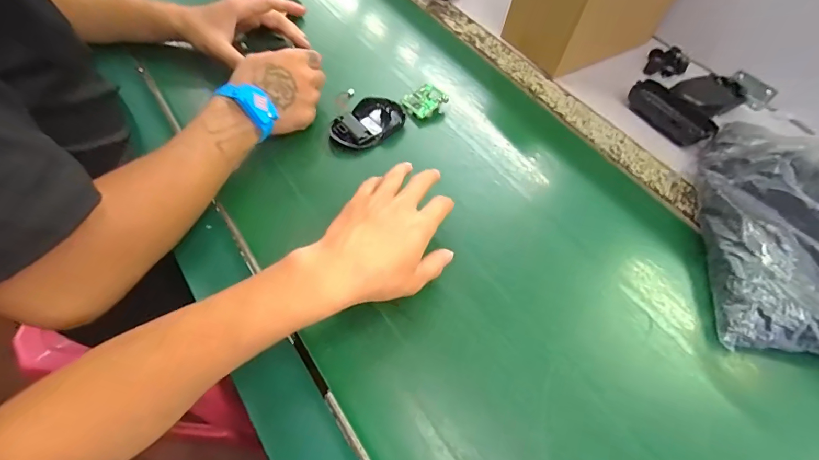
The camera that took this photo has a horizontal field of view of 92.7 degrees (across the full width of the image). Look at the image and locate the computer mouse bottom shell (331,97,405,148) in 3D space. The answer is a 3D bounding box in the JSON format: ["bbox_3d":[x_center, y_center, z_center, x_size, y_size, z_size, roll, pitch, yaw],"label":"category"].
[{"bbox_3d":[-0.049,-0.130,0.464,0.092,0.017,0.057,-37,67,-23],"label":"computer mouse bottom shell"}]

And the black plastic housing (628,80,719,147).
[{"bbox_3d":[0.336,-0.151,0.505,0.066,0.015,0.111,-27,63,-19],"label":"black plastic housing"}]

